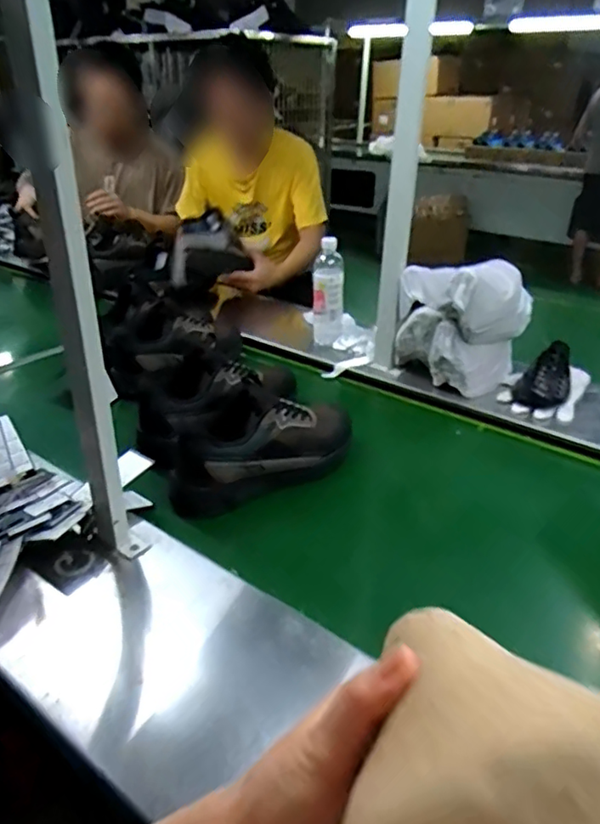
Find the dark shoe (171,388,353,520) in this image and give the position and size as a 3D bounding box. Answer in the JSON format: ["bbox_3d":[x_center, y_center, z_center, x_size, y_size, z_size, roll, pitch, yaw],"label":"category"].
[{"bbox_3d":[-0.071,0.032,0.888,0.273,0.138,0.126,-14,33,-25],"label":"dark shoe"}]

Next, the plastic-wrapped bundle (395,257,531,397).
[{"bbox_3d":[0.290,-0.157,1.076,0.232,0.224,0.152,12,31,18],"label":"plastic-wrapped bundle"}]

